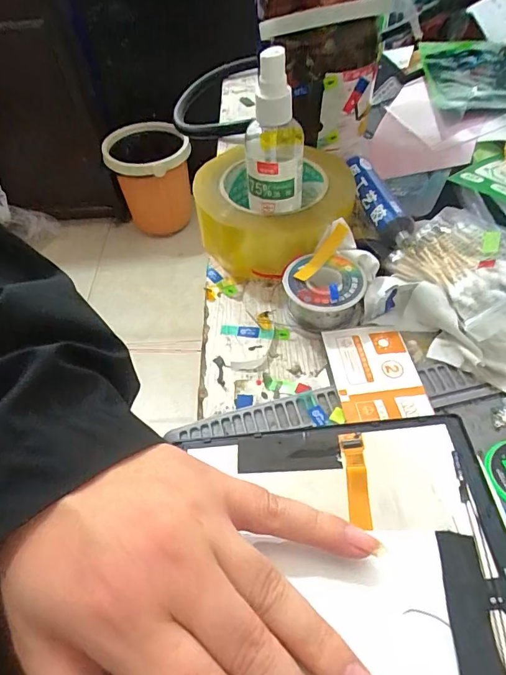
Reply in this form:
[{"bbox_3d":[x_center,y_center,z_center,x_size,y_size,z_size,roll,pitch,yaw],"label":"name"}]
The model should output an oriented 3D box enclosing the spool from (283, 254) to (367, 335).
[{"bbox_3d":[0.049,-0.030,0.296,0.053,0.034,0.048,9,54,11],"label":"spool"}]

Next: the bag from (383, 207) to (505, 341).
[{"bbox_3d":[0.141,-0.045,0.288,0.072,0.041,0.099,-24,55,-14],"label":"bag"}]

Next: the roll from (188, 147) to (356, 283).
[{"bbox_3d":[0.016,-0.106,0.349,0.118,0.046,0.118,-2,52,2],"label":"roll"}]

